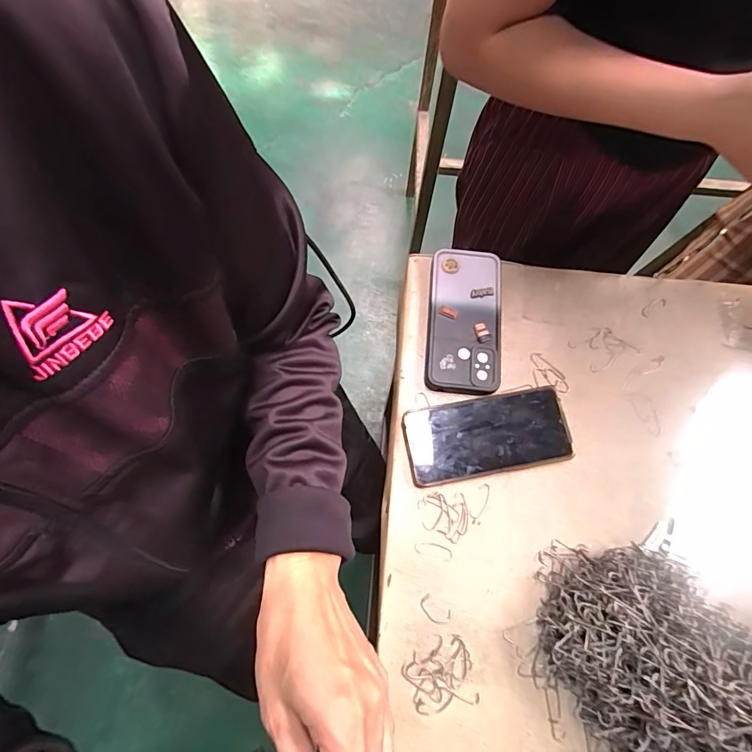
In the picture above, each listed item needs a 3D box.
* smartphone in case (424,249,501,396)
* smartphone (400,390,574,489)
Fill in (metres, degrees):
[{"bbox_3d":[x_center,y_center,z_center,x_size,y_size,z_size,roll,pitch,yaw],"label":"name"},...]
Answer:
[{"bbox_3d":[0.100,-0.063,0.478,0.081,0.018,0.170,5,72,0],"label":"smartphone in case"},{"bbox_3d":[0.116,0.063,0.440,0.168,0.014,0.076,-9,72,-4],"label":"smartphone"}]

